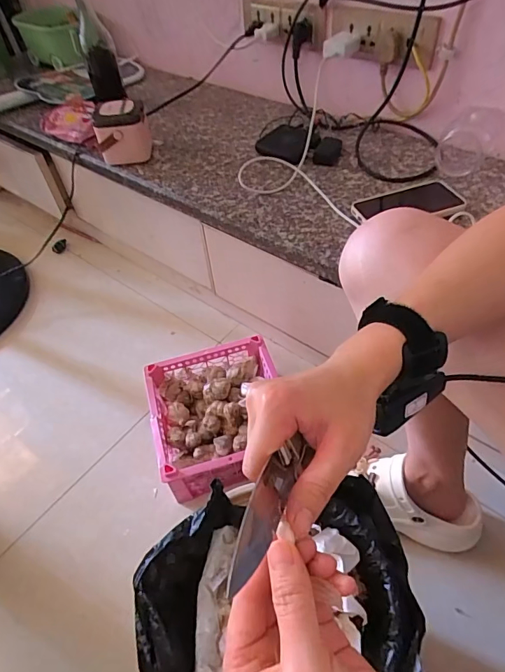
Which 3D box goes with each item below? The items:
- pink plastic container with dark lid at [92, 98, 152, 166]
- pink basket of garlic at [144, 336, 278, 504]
[{"bbox_3d":[-0.242,-0.385,0.803,0.095,0.097,0.086,-13,51,-6],"label":"pink plastic container with dark lid"},{"bbox_3d":[-0.058,0.137,0.745,0.213,0.115,0.217,-15,51,-7],"label":"pink basket of garlic"}]

